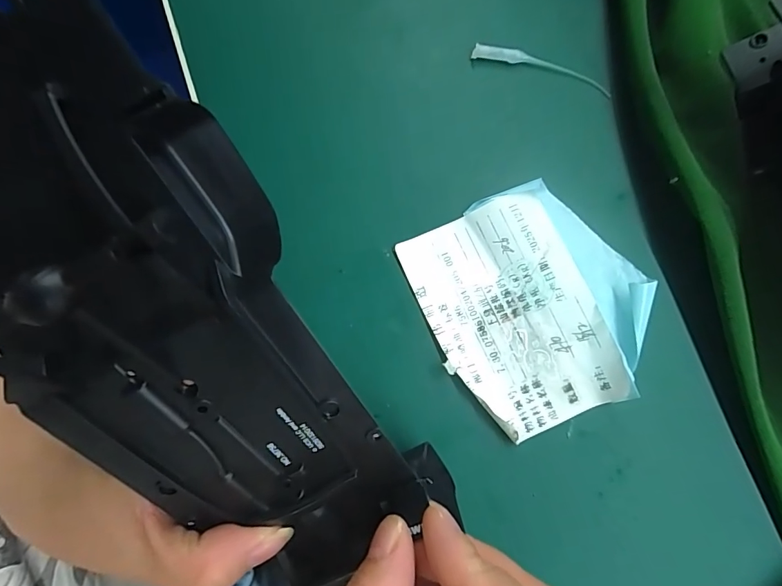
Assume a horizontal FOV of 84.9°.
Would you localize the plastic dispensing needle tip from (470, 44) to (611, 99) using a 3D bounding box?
[{"bbox_3d":[0.073,-0.109,0.208,0.068,0.009,0.008,18,80,4],"label":"plastic dispensing needle tip"}]

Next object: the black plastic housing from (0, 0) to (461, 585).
[{"bbox_3d":[-0.046,0.024,0.107,0.072,0.028,0.164,-30,119,-5],"label":"black plastic housing"}]

